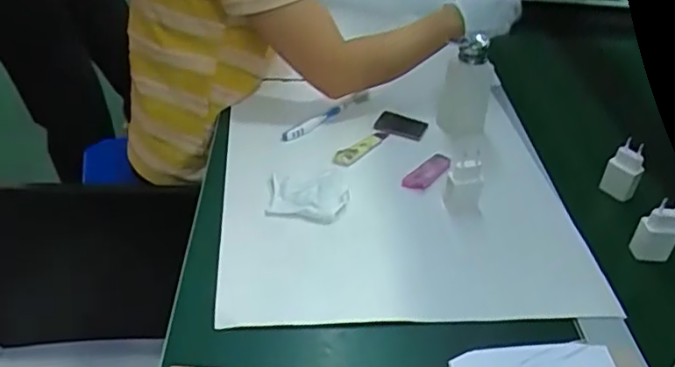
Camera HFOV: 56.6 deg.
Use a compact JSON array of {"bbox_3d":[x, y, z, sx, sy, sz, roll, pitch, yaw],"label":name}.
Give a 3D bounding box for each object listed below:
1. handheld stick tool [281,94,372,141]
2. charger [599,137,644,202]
[{"bbox_3d":[-0.016,-0.099,0.923,0.017,0.014,0.168,32,44,32],"label":"handheld stick tool"},{"bbox_3d":[0.381,-0.020,0.835,0.044,0.080,0.023,20,23,15],"label":"charger"}]

